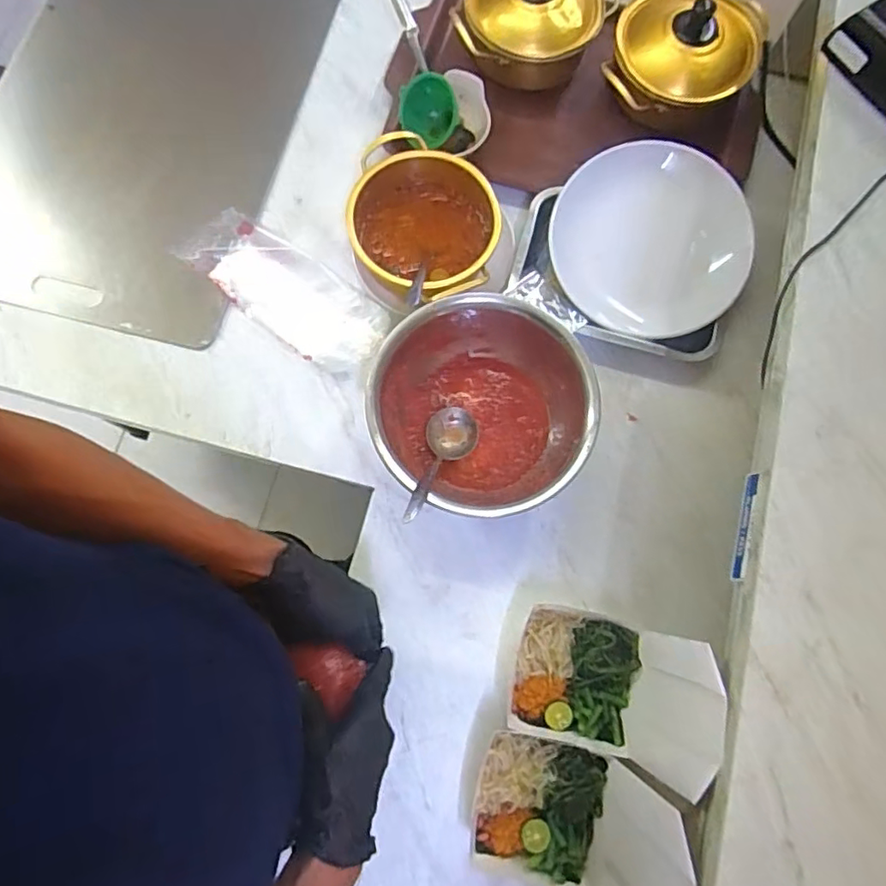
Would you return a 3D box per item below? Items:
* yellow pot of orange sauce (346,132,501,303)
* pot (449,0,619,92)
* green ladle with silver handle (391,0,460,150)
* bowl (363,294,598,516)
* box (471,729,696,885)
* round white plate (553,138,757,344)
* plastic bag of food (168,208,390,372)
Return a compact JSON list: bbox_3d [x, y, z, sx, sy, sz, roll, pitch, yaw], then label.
[{"bbox_3d":[-0.022,-0.256,0.701,0.178,0.077,0.172,0,77,0],"label":"yellow pot of orange sauce"},{"bbox_3d":[0.121,-0.552,0.755,0.196,0.115,0.159,13,78,3],"label":"pot"},{"bbox_3d":[-0.043,-0.475,0.738,0.071,0.065,0.238,-20,79,-3],"label":"green ladle with silver handle"},{"bbox_3d":[0.044,-0.036,0.647,0.219,0.094,0.226,0,77,0],"label":"bowl"},{"bbox_3d":[0.114,0.354,0.529,0.162,0.166,0.129,13,78,3],"label":"box"},{"bbox_3d":[0.236,-0.234,0.683,0.207,0.022,0.217,2,97,20],"label":"round white plate"},{"bbox_3d":[-0.189,-0.188,0.718,0.258,0.035,0.110,37,80,8],"label":"plastic bag of food"}]

